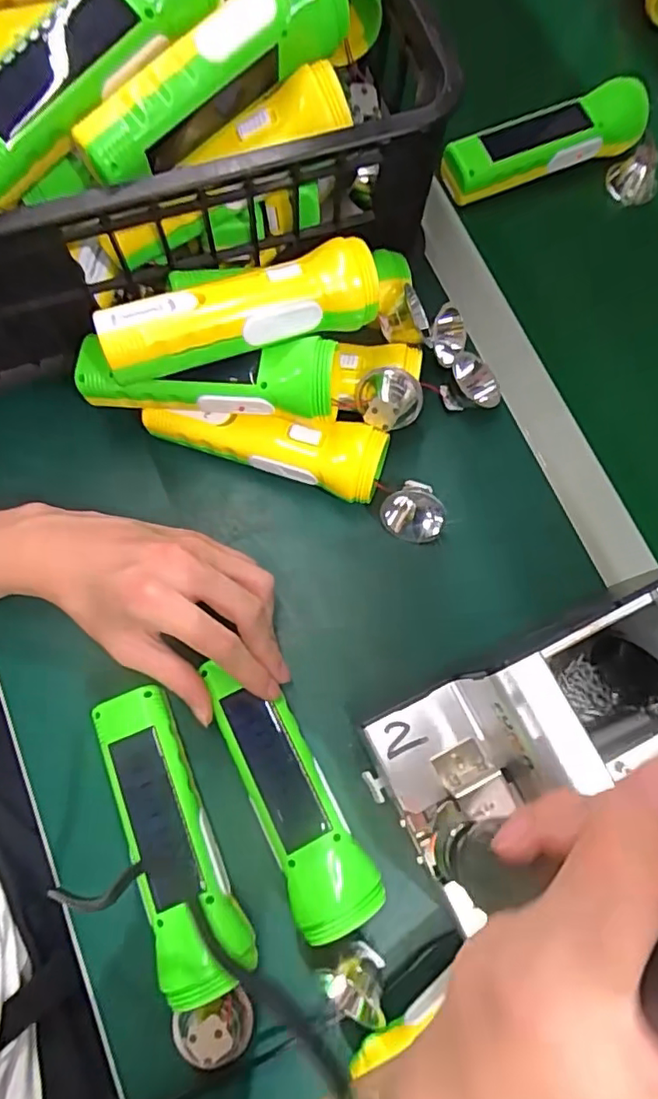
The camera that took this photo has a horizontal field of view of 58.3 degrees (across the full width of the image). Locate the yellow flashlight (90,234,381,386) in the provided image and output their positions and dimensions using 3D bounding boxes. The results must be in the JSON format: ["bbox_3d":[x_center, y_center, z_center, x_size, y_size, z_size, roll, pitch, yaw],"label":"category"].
[{"bbox_3d":[-0.049,-0.140,0.349,0.163,0.040,0.043,-19,76,-7],"label":"yellow flashlight"}]

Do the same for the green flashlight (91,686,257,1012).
[{"bbox_3d":[-0.092,0.159,0.338,0.049,0.049,0.160,-22,77,-8],"label":"green flashlight"}]

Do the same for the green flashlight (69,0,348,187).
[{"bbox_3d":[-0.061,-0.255,0.314,0.164,0.045,0.045,-41,80,-12],"label":"green flashlight"}]

